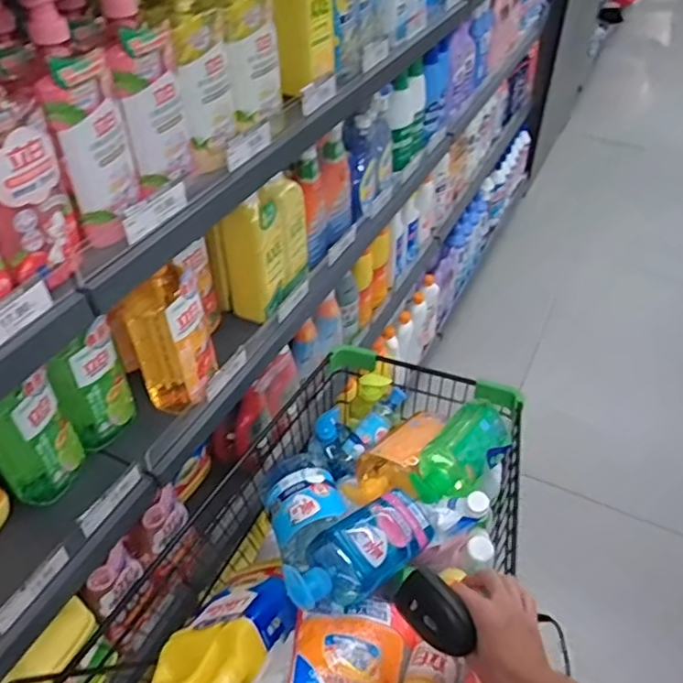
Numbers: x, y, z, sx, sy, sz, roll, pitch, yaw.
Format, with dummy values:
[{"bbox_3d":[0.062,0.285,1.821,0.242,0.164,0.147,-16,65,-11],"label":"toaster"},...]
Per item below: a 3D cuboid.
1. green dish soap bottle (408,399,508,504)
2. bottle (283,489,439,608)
[{"bbox_3d":[0.203,0.176,1.028,0.103,0.059,0.254,23,36,24],"label":"green dish soap bottle"},{"bbox_3d":[0.027,0.276,0.818,0.234,0.081,0.084,-16,41,-43],"label":"bottle"}]

